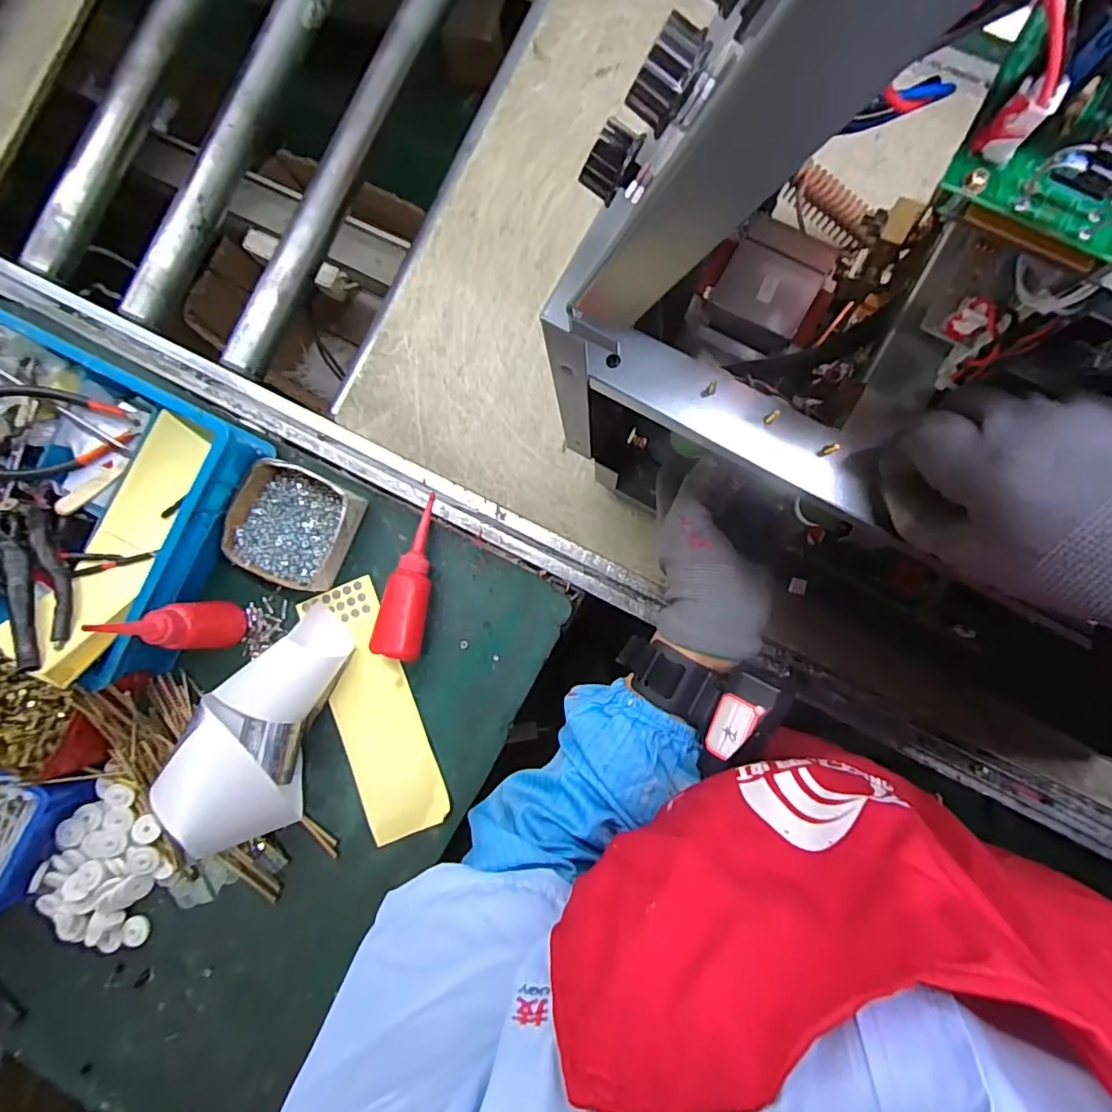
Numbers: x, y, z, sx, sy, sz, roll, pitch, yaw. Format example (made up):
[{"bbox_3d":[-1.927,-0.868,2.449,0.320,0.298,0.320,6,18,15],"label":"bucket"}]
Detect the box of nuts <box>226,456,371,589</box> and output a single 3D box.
[{"bbox_3d":[-0.268,-0.030,0.578,0.120,0.056,0.117,20,88,7],"label":"box of nuts"}]

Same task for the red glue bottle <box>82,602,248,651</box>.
[{"bbox_3d":[-0.354,0.068,0.526,0.045,0.125,0.045,-44,83,1],"label":"red glue bottle"}]

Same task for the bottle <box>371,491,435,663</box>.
[{"bbox_3d":[-0.146,0.020,0.561,0.043,0.038,0.163,8,86,6],"label":"bottle"}]

